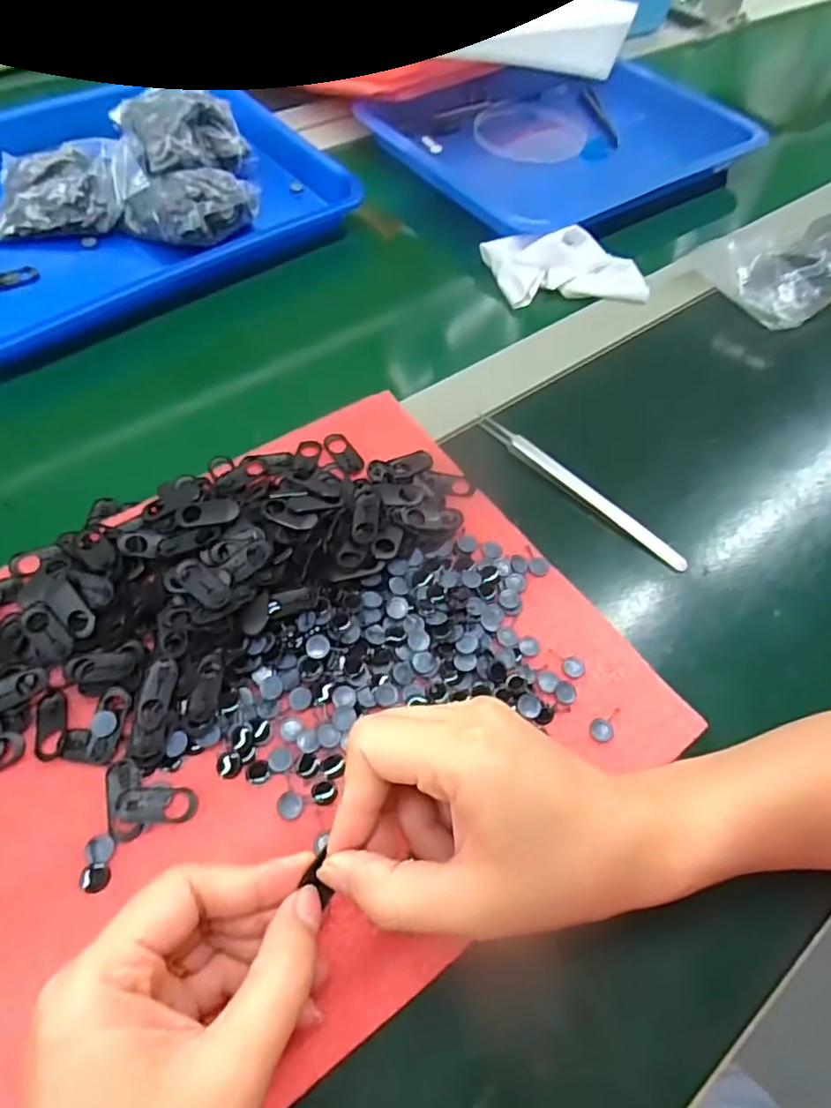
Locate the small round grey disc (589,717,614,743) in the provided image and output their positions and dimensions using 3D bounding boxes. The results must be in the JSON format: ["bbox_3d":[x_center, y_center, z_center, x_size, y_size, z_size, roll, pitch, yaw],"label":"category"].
[{"bbox_3d":[0.088,0.082,0.286,0.012,0.004,0.011,2,57,-4],"label":"small round grey disc"}]

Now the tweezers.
[{"bbox_3d":[0.095,-0.038,0.366,0.148,0.011,0.014,38,62,18],"label":"tweezers"}]

